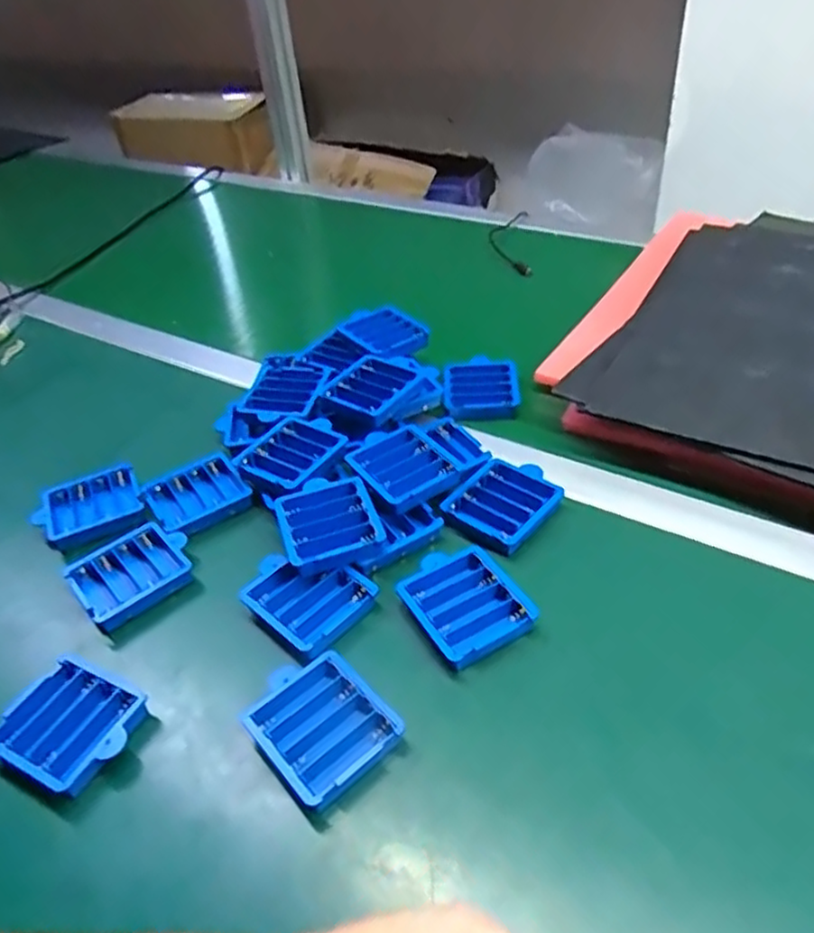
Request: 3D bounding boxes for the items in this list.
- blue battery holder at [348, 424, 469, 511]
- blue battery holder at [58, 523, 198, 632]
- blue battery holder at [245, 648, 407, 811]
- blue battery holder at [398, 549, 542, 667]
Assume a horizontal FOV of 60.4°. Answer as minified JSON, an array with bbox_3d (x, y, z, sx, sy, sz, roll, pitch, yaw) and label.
[{"bbox_3d":[-0.001,0.000,0.531,0.070,0.022,0.072,-29,44,-24],"label":"blue battery holder"},{"bbox_3d":[-0.191,0.075,0.490,0.075,0.022,0.066,-32,45,-27],"label":"blue battery holder"},{"bbox_3d":[-0.046,0.143,0.387,0.067,0.018,0.074,-33,46,-28],"label":"blue battery holder"},{"bbox_3d":[0.037,0.086,0.446,0.065,0.013,0.074,-24,42,-19],"label":"blue battery holder"}]

